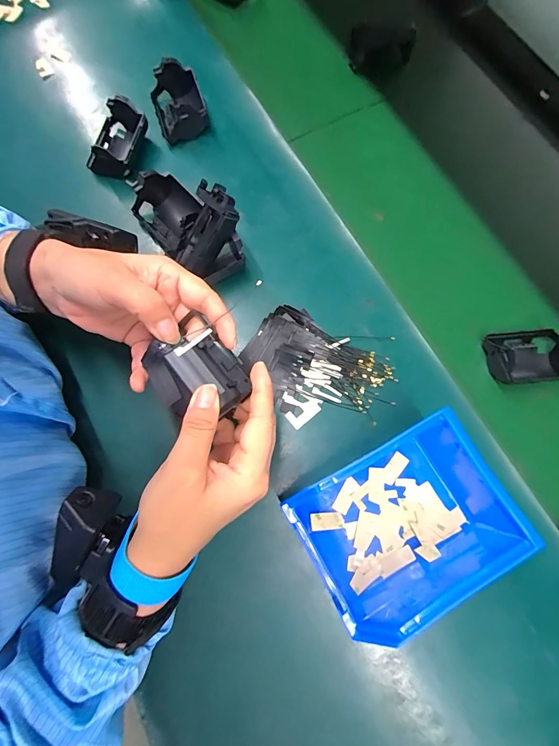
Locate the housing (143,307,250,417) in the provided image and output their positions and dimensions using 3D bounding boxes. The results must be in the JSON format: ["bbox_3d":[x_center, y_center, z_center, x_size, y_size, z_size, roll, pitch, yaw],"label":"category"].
[{"bbox_3d":[-0.055,-0.002,0.238,0.052,0.017,0.068,-41,79,-10],"label":"housing"}]

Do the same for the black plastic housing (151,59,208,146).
[{"bbox_3d":[-0.110,-0.294,0.394,0.051,0.033,0.076,-18,76,-5],"label":"black plastic housing"}]

